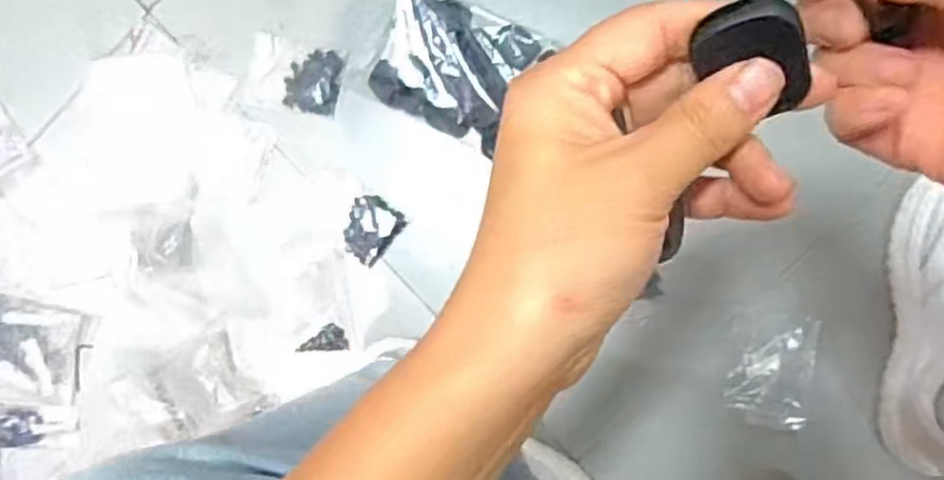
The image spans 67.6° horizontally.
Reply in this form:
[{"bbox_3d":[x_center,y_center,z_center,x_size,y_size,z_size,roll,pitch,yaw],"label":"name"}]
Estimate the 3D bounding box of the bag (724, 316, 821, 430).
[{"bbox_3d":[0.260,0.115,0.609,0.066,0.016,0.095,7,89,7],"label":"bag"}]

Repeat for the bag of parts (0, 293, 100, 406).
[{"bbox_3d":[-0.455,0.113,0.705,0.142,0.019,0.105,11,90,7],"label":"bag of parts"}]

